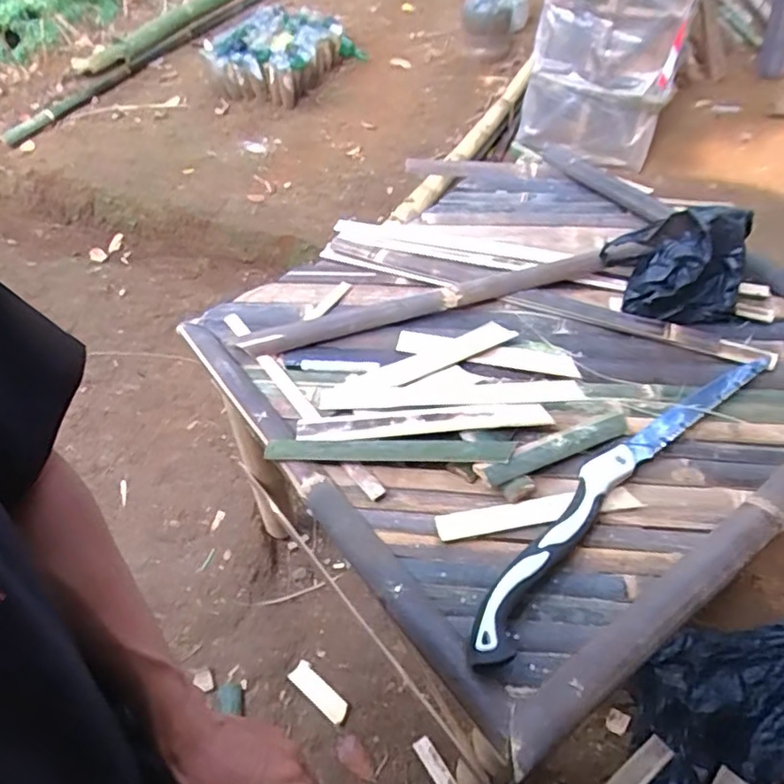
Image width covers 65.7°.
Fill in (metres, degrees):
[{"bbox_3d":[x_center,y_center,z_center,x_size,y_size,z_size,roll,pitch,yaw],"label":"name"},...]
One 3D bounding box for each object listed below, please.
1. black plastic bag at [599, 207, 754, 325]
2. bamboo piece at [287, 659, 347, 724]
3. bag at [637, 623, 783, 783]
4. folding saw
[{"bbox_3d":[0.426,-0.185,0.916,0.190,0.149,0.097,6,49,7],"label":"black plastic bag"},{"bbox_3d":[-0.148,0.609,1.235,0.143,0.008,0.045,31,56,26],"label":"bamboo piece"},{"bbox_3d":[0.659,0.564,1.107,0.372,0.089,0.251,-5,48,-3],"label":"bag"},{"bbox_3d":[0.282,0.107,0.749,0.573,0.026,0.074,-37,55,-27],"label":"folding saw"}]

